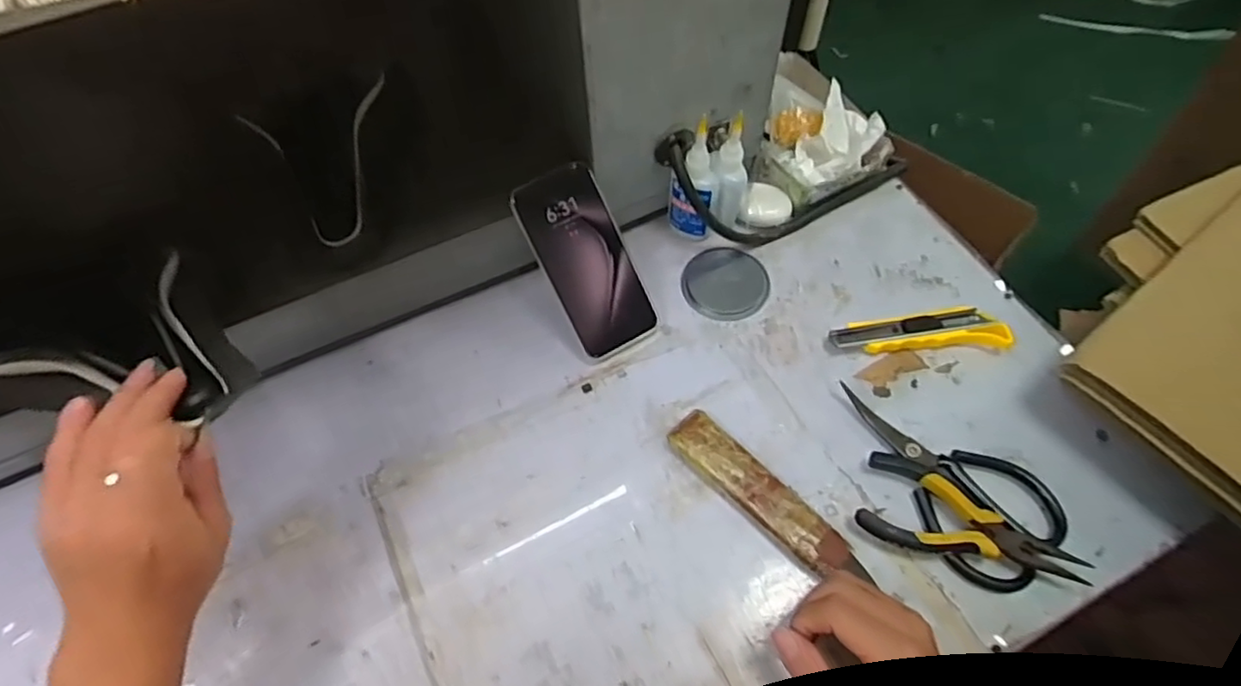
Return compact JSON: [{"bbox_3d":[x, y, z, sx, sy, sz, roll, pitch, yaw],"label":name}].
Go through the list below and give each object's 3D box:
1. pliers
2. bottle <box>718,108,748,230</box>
[{"bbox_3d":[0.261,0.135,0.486,0.150,0.020,0.066,19,62,12],"label":"pliers"},{"bbox_3d":[0.104,-0.153,0.603,0.029,0.119,0.027,15,61,9],"label":"bottle"}]

